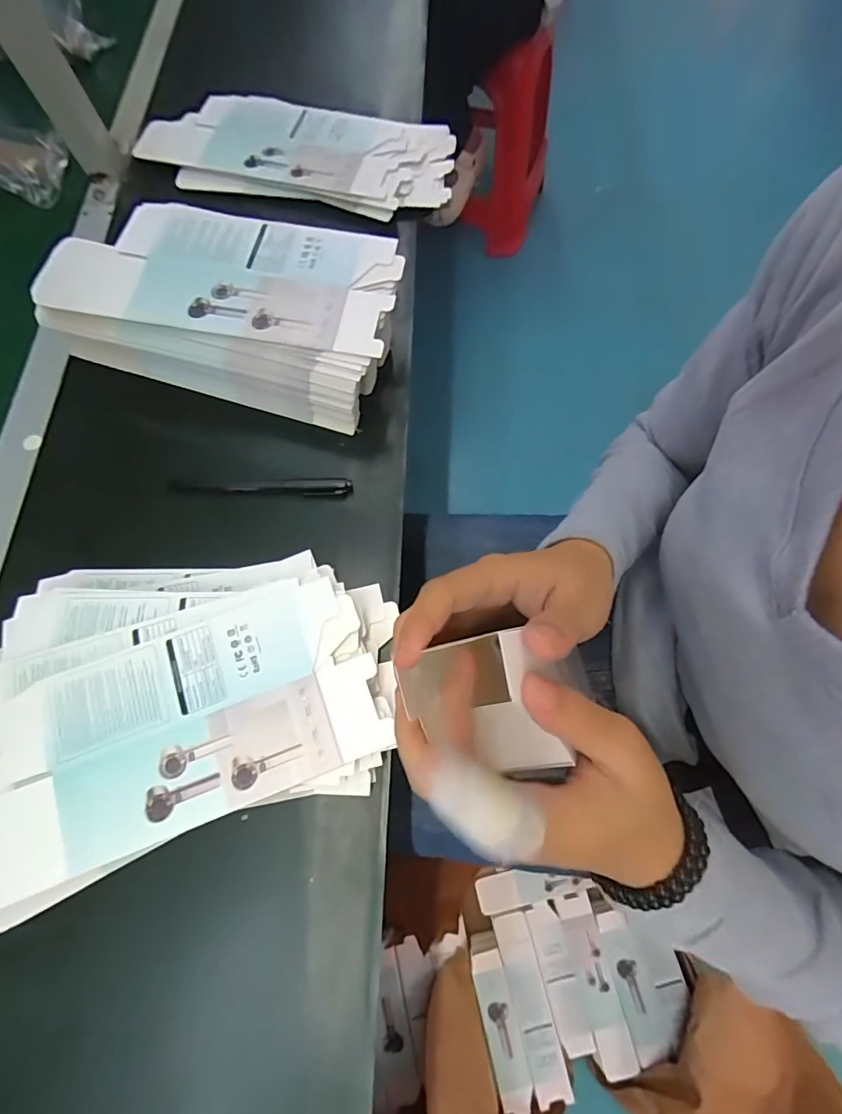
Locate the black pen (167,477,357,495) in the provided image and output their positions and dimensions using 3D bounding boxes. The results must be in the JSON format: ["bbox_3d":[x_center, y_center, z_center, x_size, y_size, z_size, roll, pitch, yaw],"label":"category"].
[{"bbox_3d":[-0.125,-0.055,0.387,0.138,0.011,0.011,-1,72,1],"label":"black pen"}]

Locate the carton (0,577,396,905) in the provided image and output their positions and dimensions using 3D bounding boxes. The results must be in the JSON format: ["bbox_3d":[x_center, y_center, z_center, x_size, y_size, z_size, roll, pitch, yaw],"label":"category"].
[{"bbox_3d":[-0.172,0.109,0.294,0.293,0.010,0.136,-16,72,-4],"label":"carton"}]

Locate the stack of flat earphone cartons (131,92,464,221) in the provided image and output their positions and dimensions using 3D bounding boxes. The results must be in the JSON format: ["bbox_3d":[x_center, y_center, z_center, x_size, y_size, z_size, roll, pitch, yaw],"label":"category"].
[{"bbox_3d":[-0.128,-0.421,0.497,0.317,0.023,0.133,11,73,5],"label":"stack of flat earphone cartons"}]

